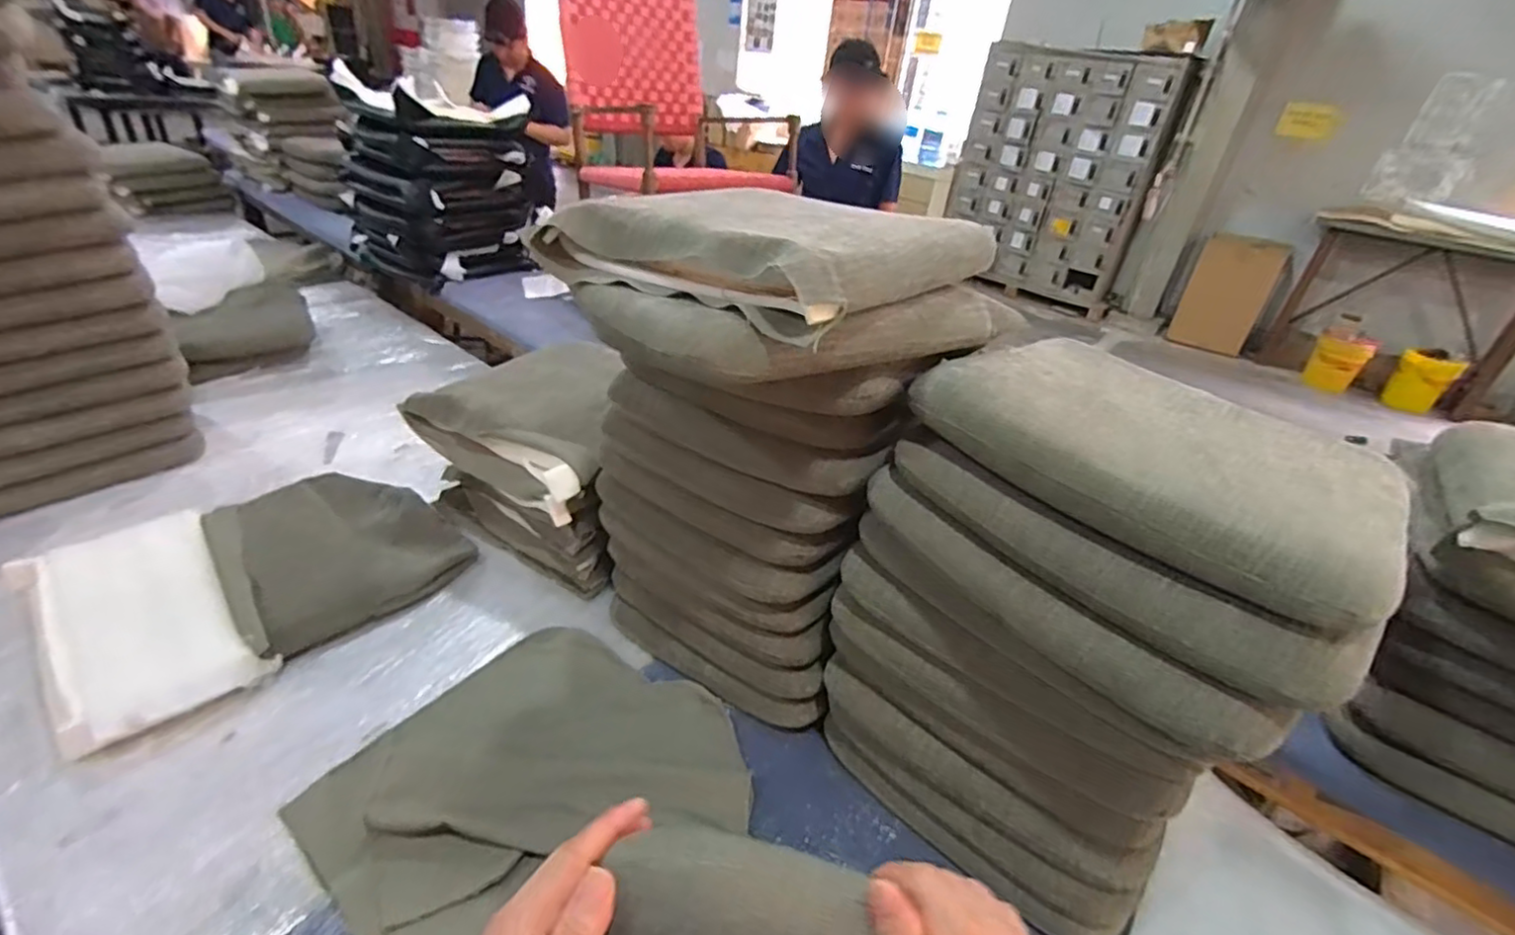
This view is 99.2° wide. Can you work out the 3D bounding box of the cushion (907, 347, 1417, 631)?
[{"bbox_3d":[0.436,-0.038,0.678,0.385,0.052,0.415,-20,42,-36],"label":"cushion"}]

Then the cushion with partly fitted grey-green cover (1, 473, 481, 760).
[{"bbox_3d":[-0.889,0.179,1.170,0.478,0.072,0.597,29,38,30],"label":"cushion with partly fitted grey-green cover"}]

